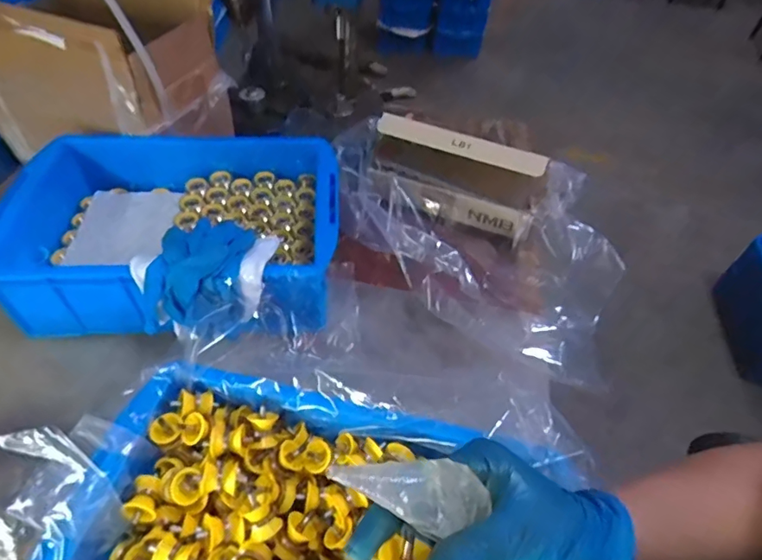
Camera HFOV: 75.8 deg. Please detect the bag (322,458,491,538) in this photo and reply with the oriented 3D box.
[{"bbox_3d":[0.014,0.096,0.224,0.075,0.012,0.029,19,47,-14],"label":"bag"}]

